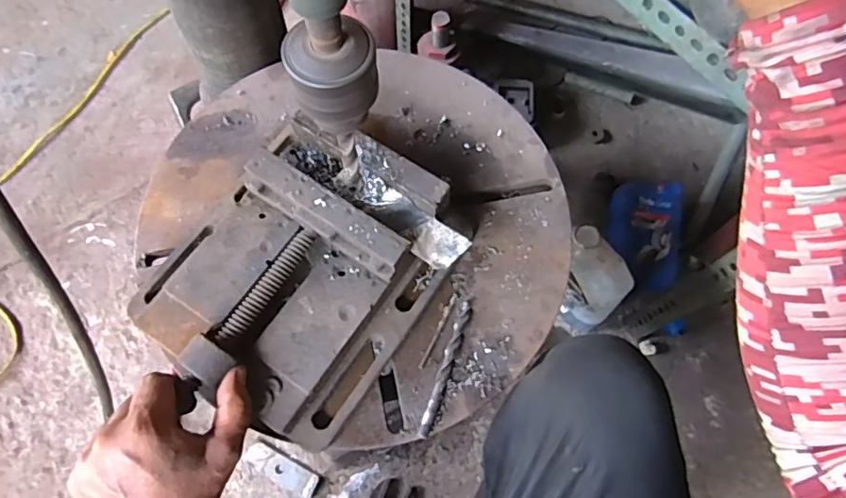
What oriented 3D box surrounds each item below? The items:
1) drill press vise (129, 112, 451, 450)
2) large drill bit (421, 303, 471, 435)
[{"bbox_3d":[-0.103,0.011,0.465,0.208,0.068,0.228,33,72,12],"label":"drill press vise"},{"bbox_3d":[0.020,0.097,0.468,0.013,0.010,0.115,17,69,6],"label":"large drill bit"}]

